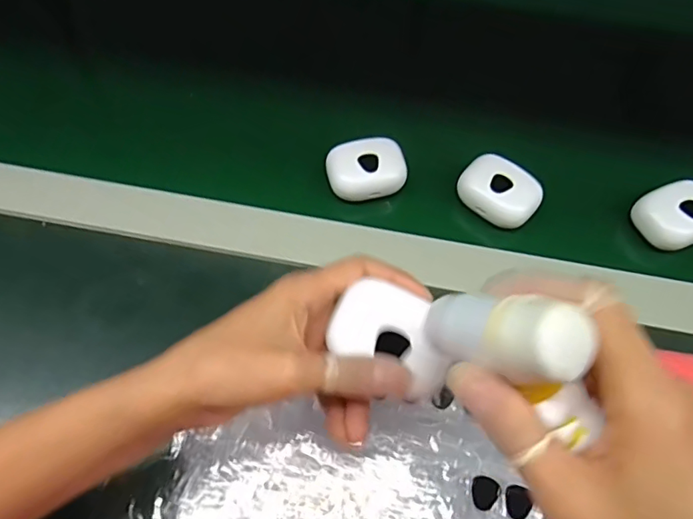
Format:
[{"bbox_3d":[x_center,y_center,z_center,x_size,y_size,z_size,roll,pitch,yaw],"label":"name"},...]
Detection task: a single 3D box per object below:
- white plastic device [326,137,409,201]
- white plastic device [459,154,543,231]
[{"bbox_3d":[0.015,-0.071,0.404,0.059,0.018,0.044,-17,63,-11],"label":"white plastic device"},{"bbox_3d":[0.115,-0.052,0.396,0.059,0.020,0.040,34,65,15],"label":"white plastic device"}]

